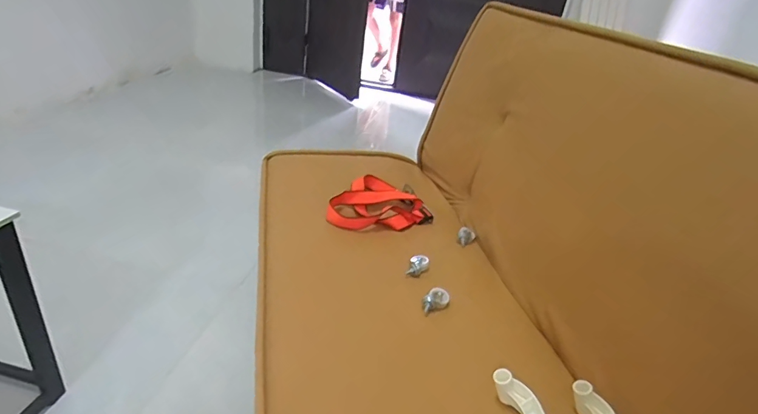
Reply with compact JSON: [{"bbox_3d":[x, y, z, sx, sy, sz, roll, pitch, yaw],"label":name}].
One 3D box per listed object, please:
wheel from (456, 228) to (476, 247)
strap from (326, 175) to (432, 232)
[{"bbox_3d":[0.201,0.068,1.050,0.038,0.025,0.050,16,29,14],"label":"wheel"},{"bbox_3d":[0.004,-0.012,1.119,0.247,0.038,0.197,6,28,-4],"label":"strap"}]

